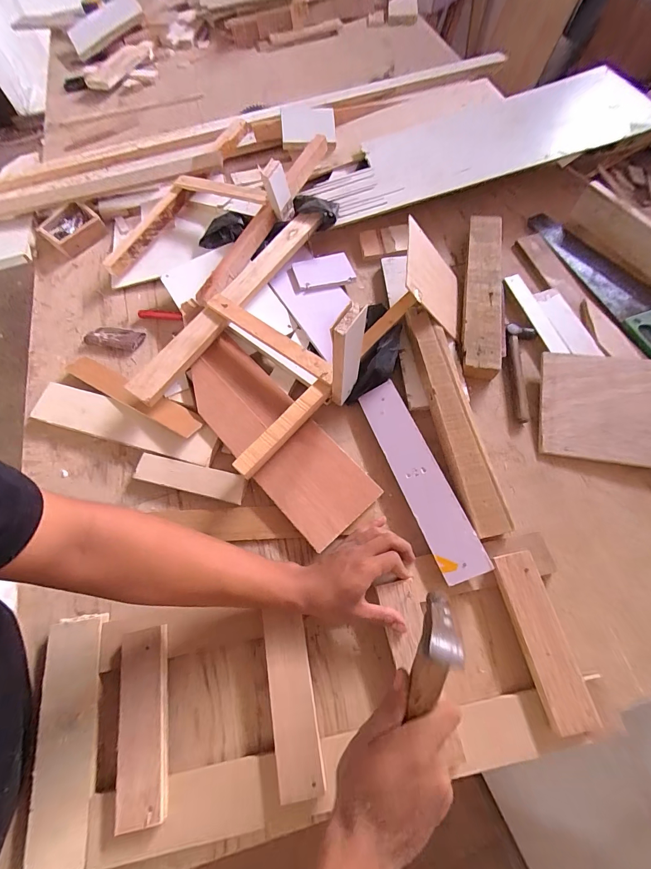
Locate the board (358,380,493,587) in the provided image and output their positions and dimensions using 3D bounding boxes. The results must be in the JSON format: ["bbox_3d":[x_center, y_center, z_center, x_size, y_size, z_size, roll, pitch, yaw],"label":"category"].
[{"bbox_3d":[0.135,0.056,0.506,0.064,0.011,0.301,-29,64,13],"label":"board"}]

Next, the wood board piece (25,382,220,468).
[{"bbox_3d":[-0.340,-0.020,0.571,0.333,0.012,0.068,16,70,10],"label":"wood board piece"}]

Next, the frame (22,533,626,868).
[{"bbox_3d":[-0.015,0.304,0.420,0.663,0.037,0.236,-12,69,-1],"label":"frame"}]

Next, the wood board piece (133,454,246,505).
[{"bbox_3d":[-0.211,0.066,0.533,0.178,0.012,0.043,11,69,8],"label":"wood board piece"}]

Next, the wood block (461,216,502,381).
[{"bbox_3d":[0.287,-0.264,0.636,0.063,0.031,0.366,9,69,7],"label":"wood block"}]

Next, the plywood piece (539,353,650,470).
[{"bbox_3d":[0.480,-0.036,0.524,0.278,0.011,0.174,7,75,11],"label":"plywood piece"}]

